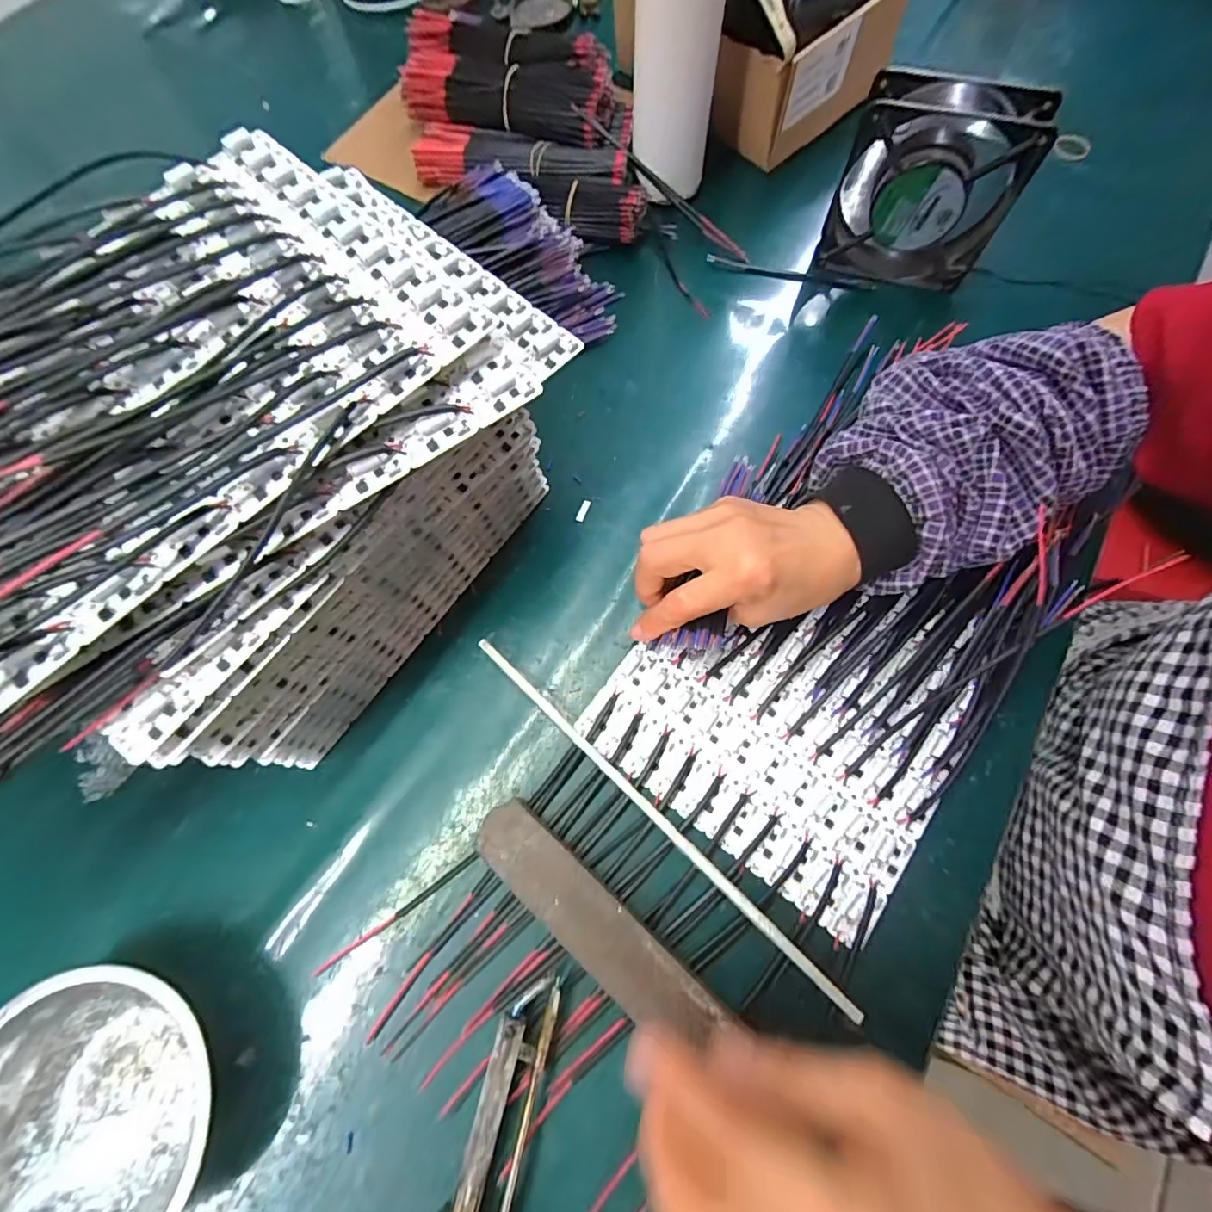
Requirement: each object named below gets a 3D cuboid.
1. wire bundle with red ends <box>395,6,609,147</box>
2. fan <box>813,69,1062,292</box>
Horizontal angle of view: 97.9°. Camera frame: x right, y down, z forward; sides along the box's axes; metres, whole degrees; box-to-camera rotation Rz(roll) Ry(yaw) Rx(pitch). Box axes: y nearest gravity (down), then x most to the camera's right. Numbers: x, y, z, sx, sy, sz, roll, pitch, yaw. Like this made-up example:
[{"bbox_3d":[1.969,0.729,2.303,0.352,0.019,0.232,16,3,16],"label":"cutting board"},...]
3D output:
[{"bbox_3d":[-0.093,-0.492,0.487,0.220,0.042,0.095,21,72,8],"label":"wire bundle with red ends"},{"bbox_3d":[0.240,-0.318,0.399,0.119,0.112,0.043,18,71,7],"label":"fan"}]

